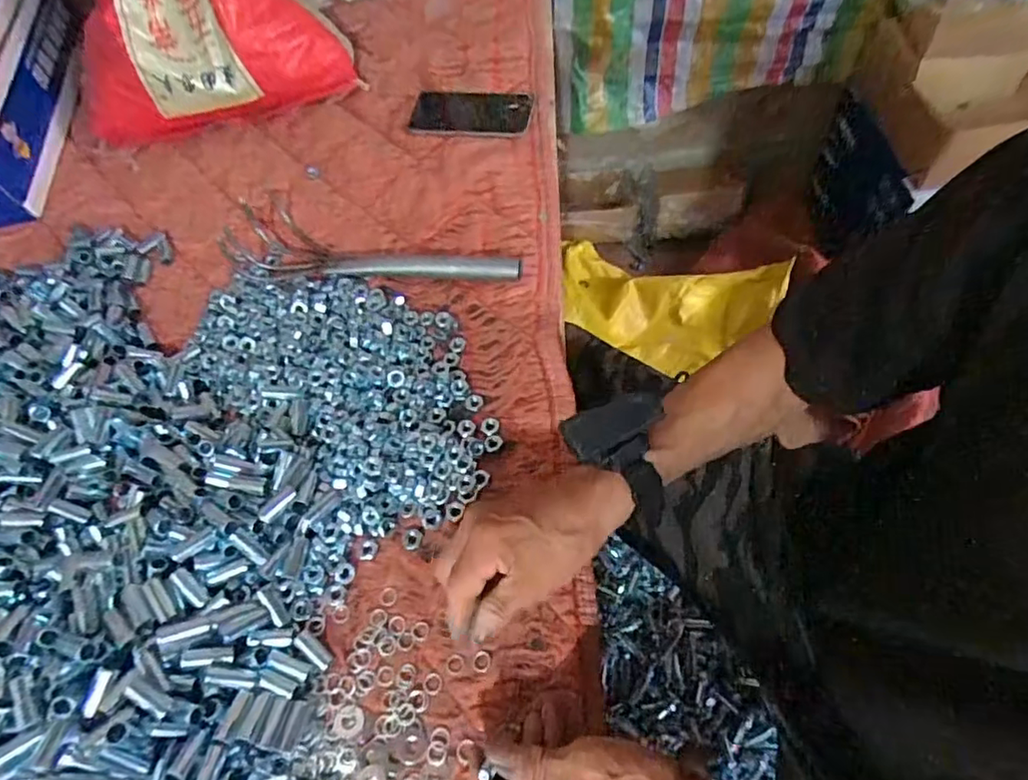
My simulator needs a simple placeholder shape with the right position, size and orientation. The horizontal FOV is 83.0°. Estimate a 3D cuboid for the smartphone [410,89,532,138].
[{"bbox_3d":[-0.055,-0.355,0.746,0.150,0.012,0.085,6,60,7],"label":"smartphone"}]

